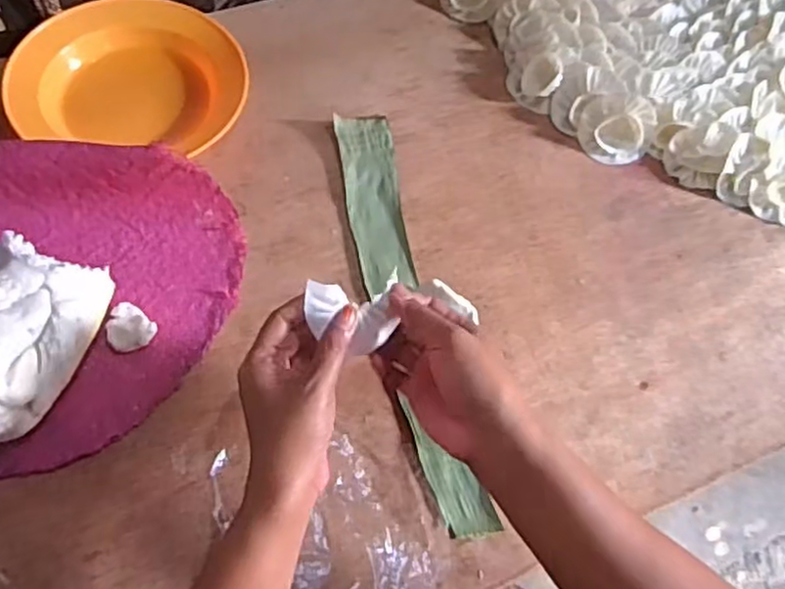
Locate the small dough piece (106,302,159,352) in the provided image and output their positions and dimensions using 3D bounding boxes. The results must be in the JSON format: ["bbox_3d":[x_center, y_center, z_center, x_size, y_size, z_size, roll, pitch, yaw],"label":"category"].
[{"bbox_3d":[-0.220,0.028,0.570,0.041,0.024,0.035,41,68,15],"label":"small dough piece"}]

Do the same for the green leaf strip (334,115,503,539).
[{"bbox_3d":[0.010,0.005,0.617,0.061,0.011,0.410,-10,65,-8],"label":"green leaf strip"}]

